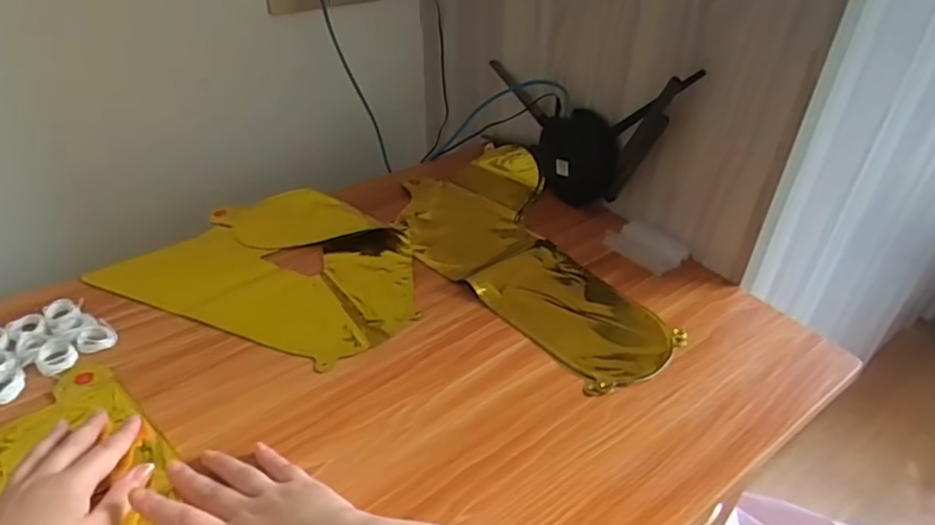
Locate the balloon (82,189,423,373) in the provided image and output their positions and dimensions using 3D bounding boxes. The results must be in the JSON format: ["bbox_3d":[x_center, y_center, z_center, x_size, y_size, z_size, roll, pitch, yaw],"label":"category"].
[{"bbox_3d":[-0.193,0.001,0.656,0.310,0.010,0.230,19,41,20],"label":"balloon"}]

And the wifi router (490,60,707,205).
[{"bbox_3d":[0.120,-0.179,0.729,0.041,0.177,0.297,-24,45,-30],"label":"wifi router"}]

